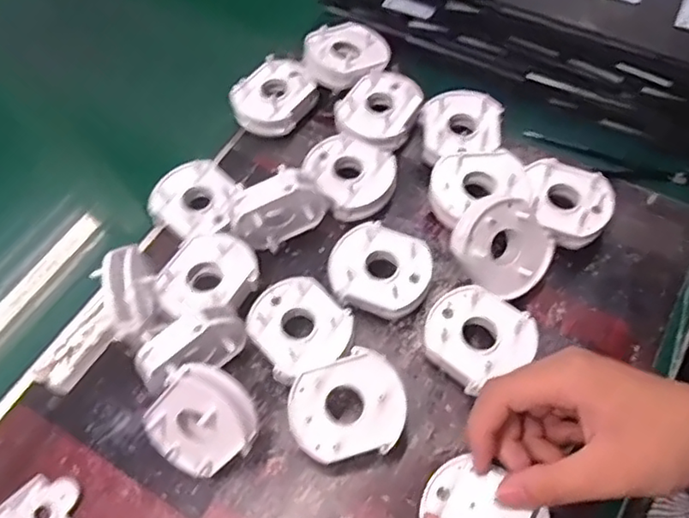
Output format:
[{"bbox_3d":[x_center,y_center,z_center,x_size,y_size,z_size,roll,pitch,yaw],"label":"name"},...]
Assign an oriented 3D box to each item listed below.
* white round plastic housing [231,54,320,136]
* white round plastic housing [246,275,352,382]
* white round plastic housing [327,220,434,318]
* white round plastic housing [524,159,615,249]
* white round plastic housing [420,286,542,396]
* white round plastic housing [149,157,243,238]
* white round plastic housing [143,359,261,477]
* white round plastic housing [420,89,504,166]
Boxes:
[{"bbox_3d":[-0.058,-0.139,0.531,0.058,0.033,0.068,28,66,17],"label":"white round plastic housing"},{"bbox_3d":[-0.030,0.050,0.426,0.063,0.034,0.067,-1,61,3],"label":"white round plastic housing"},{"bbox_3d":[0.027,0.011,0.441,0.069,0.034,0.061,17,64,12],"label":"white round plastic housing"},{"bbox_3d":[0.164,-0.039,0.455,0.059,0.038,0.059,-1,61,3],"label":"white round plastic housing"},{"bbox_3d":[0.088,0.055,0.411,0.066,0.035,0.061,36,69,20],"label":"white round plastic housing"},{"bbox_3d":[-0.115,-0.043,0.486,0.064,0.033,0.062,33,68,19],"label":"white round plastic housing"},{"bbox_3d":[-0.089,0.101,0.381,0.062,0.073,0.022,42,26,-2],"label":"white round plastic housing"},{"bbox_3d":[0.096,-0.105,0.504,0.064,0.032,0.060,0,61,3],"label":"white round plastic housing"}]

